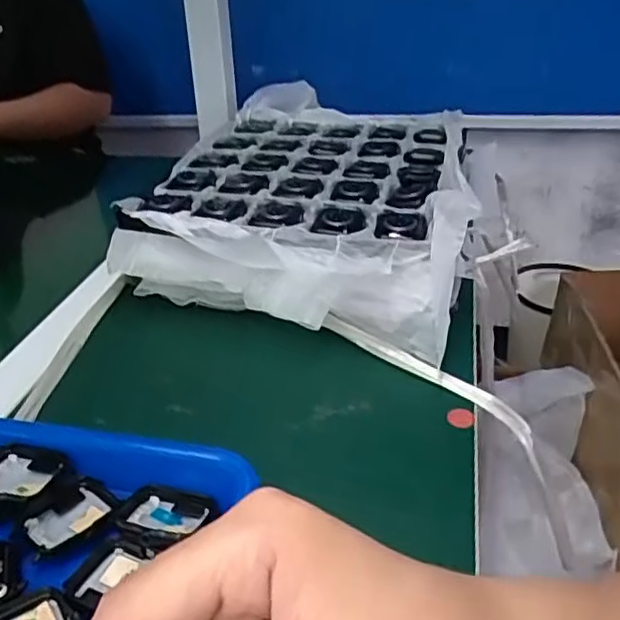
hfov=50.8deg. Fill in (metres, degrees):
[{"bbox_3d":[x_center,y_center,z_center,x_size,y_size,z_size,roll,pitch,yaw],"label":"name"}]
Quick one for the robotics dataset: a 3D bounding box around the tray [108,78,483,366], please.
[{"bbox_3d":[0.013,-0.103,0.578,0.271,0.076,0.319,8,33,17],"label":"tray"}]

